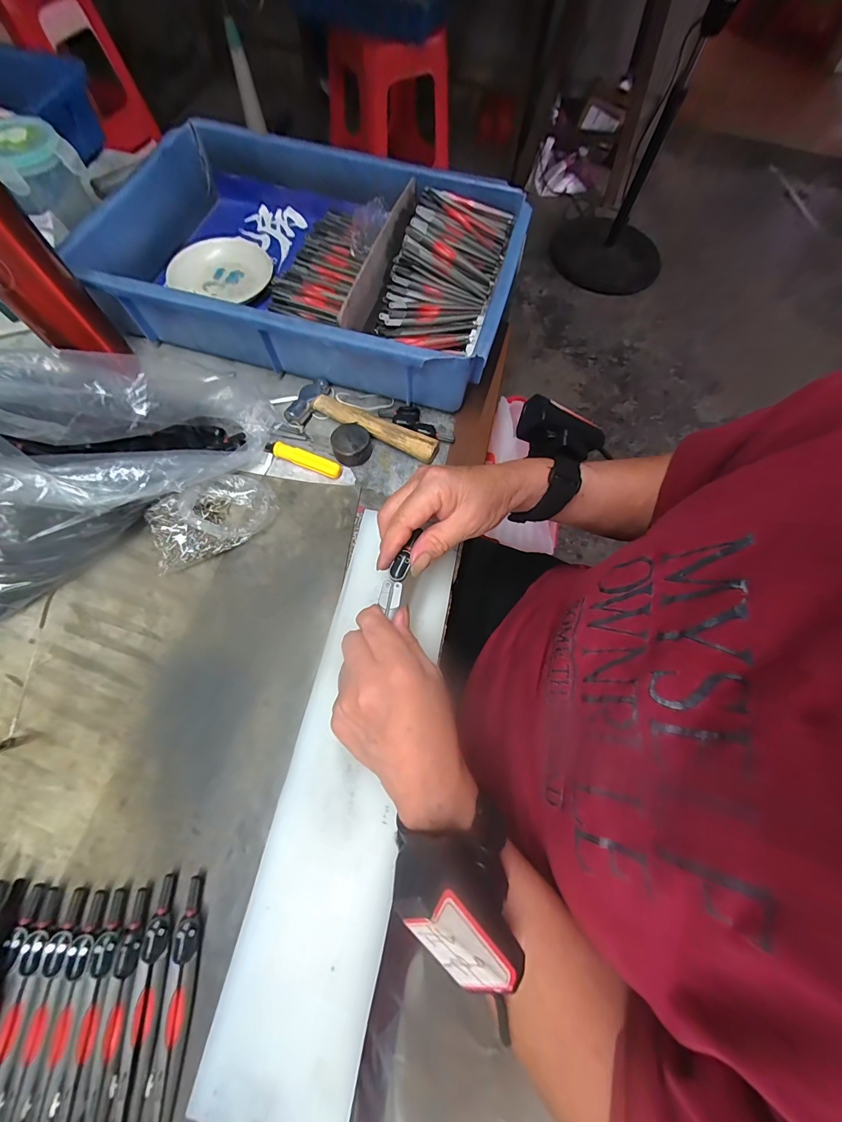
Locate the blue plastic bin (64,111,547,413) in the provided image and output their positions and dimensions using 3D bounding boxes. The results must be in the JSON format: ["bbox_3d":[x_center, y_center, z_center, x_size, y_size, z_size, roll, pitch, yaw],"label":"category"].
[{"bbox_3d":[-0.121,-0.341,0.439,0.437,0.082,0.292,15,69,3],"label":"blue plastic bin"}]

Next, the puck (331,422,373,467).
[{"bbox_3d":[-0.070,-0.120,0.393,0.039,0.023,0.044,-2,69,-4],"label":"puck"}]

